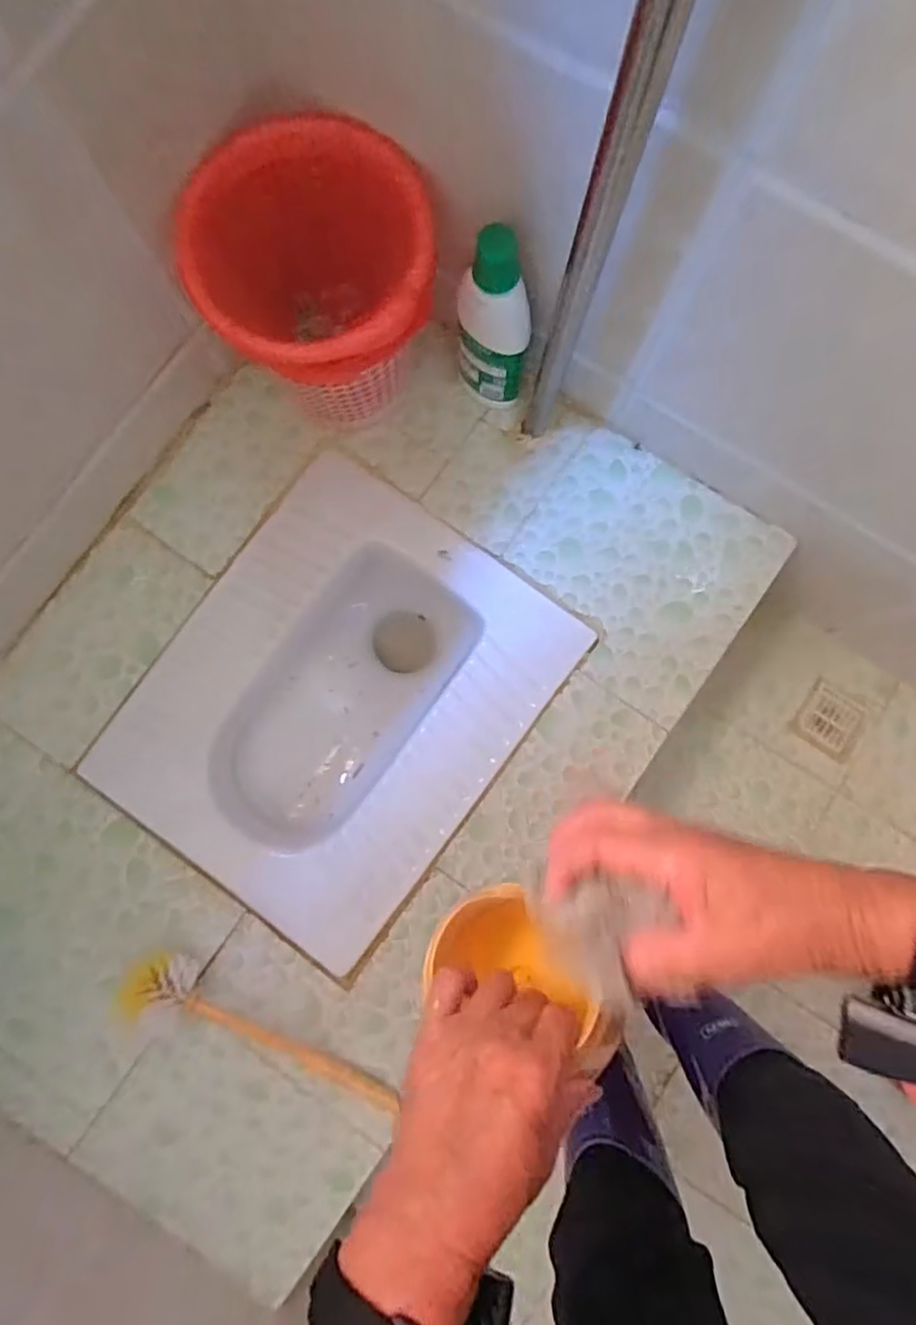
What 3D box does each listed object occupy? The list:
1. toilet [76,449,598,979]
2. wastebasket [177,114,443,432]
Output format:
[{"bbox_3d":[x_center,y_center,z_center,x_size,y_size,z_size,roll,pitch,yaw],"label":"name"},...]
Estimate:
[{"bbox_3d":[-0.147,0.054,0.851,0.416,0.162,0.515,37,86,4],"label":"toilet"},{"bbox_3d":[-0.135,-0.379,0.675,0.229,0.230,0.218,-32,85,-2],"label":"wastebasket"}]

